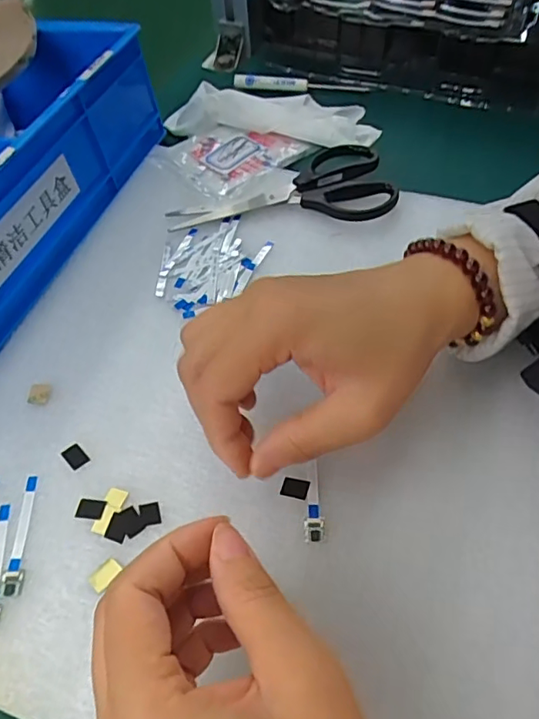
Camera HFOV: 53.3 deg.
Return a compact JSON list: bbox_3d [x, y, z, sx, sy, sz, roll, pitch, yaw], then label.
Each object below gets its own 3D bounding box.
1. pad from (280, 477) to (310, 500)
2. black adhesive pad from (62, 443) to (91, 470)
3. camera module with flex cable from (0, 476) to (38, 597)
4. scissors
[{"bbox_3d":[0.013,0.065,0.274,0.014,0.004,0.009,9,57,8],"label":"pad"},{"bbox_3d":[-0.106,0.052,0.291,0.015,0.004,0.010,39,65,24],"label":"black adhesive pad"},{"bbox_3d":[-0.124,0.086,0.269,0.009,0.004,0.060,-4,56,-1],"label":"camera module with flex cable"},{"bbox_3d":[0.008,-0.129,0.402,0.159,0.014,0.076,-4,56,0],"label":"scissors"}]

